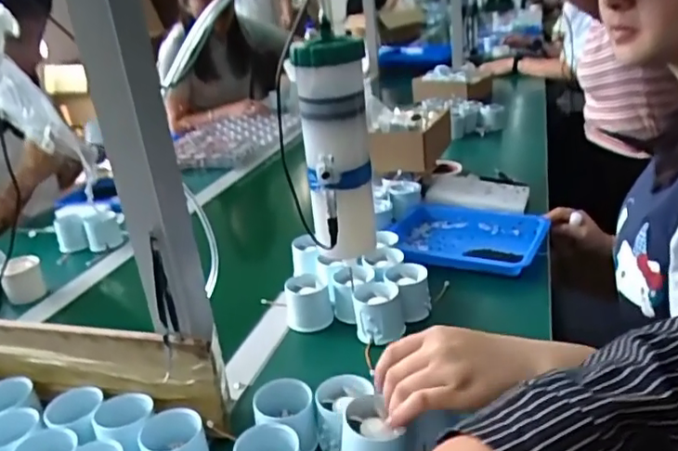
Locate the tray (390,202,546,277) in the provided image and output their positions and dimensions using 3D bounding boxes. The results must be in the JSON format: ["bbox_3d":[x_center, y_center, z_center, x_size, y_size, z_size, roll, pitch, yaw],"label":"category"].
[{"bbox_3d":[0.179,0.017,0.848,0.214,0.037,0.198,6,27,27],"label":"tray"}]

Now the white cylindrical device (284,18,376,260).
[{"bbox_3d":[-0.002,-0.063,0.477,0.055,0.168,0.052,-5,24,3],"label":"white cylindrical device"}]

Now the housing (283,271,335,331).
[{"bbox_3d":[-0.036,0.091,0.696,0.052,0.051,0.048,-7,23,1],"label":"housing"}]

